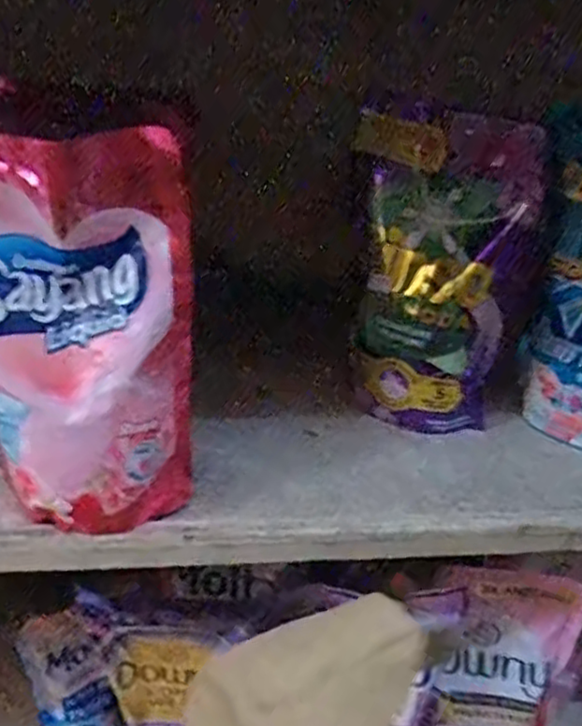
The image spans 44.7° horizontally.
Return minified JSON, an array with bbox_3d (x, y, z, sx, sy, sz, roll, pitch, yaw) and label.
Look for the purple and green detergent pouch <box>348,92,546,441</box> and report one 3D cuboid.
[{"bbox_3d":[0.107,-0.064,0.512,0.128,0.219,0.050,10,28,10],"label":"purple and green detergent pouch"}]

